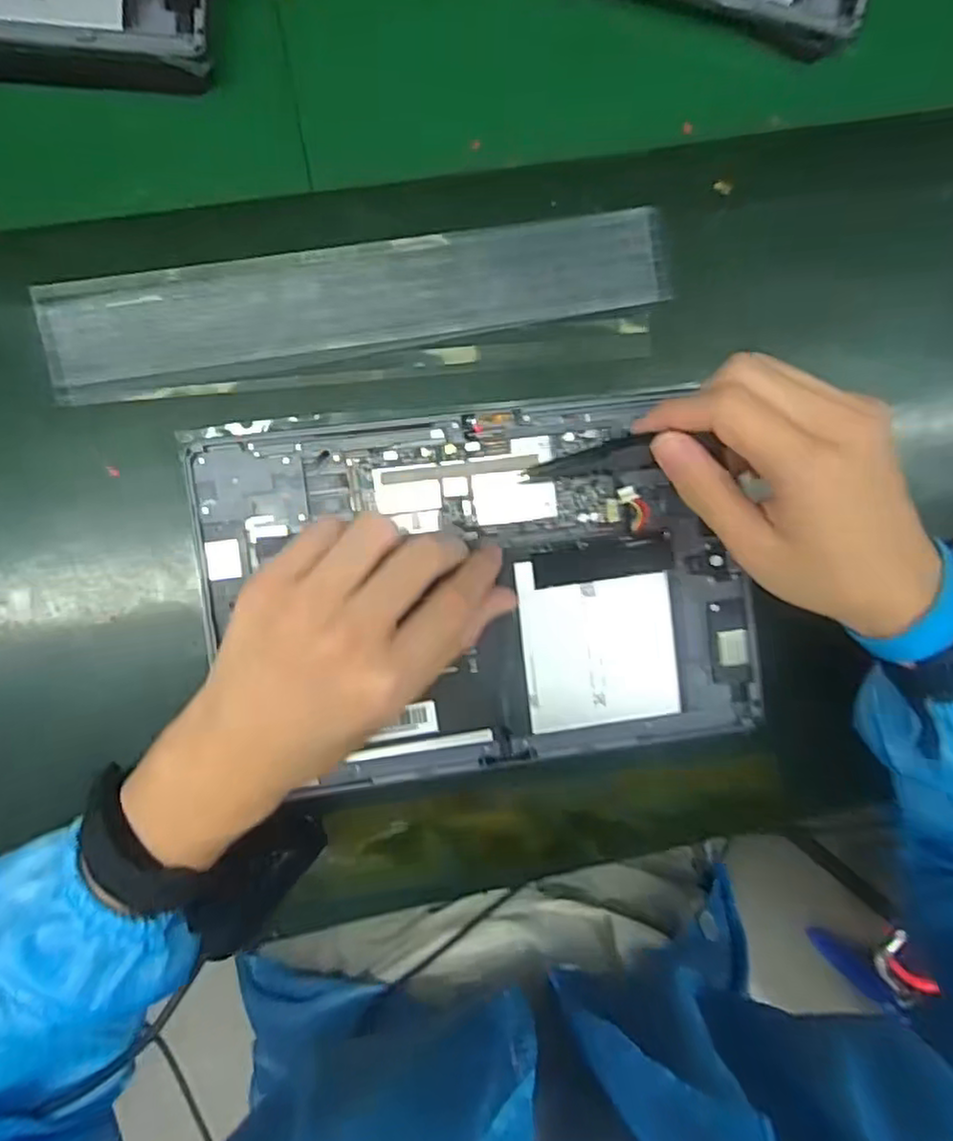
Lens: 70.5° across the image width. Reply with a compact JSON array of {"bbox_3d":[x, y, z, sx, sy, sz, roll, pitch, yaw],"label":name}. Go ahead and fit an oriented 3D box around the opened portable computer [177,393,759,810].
[{"bbox_3d":[0.005,0.009,0.318,0.249,0.015,0.168,-7,91,-4],"label":"opened portable computer"}]

